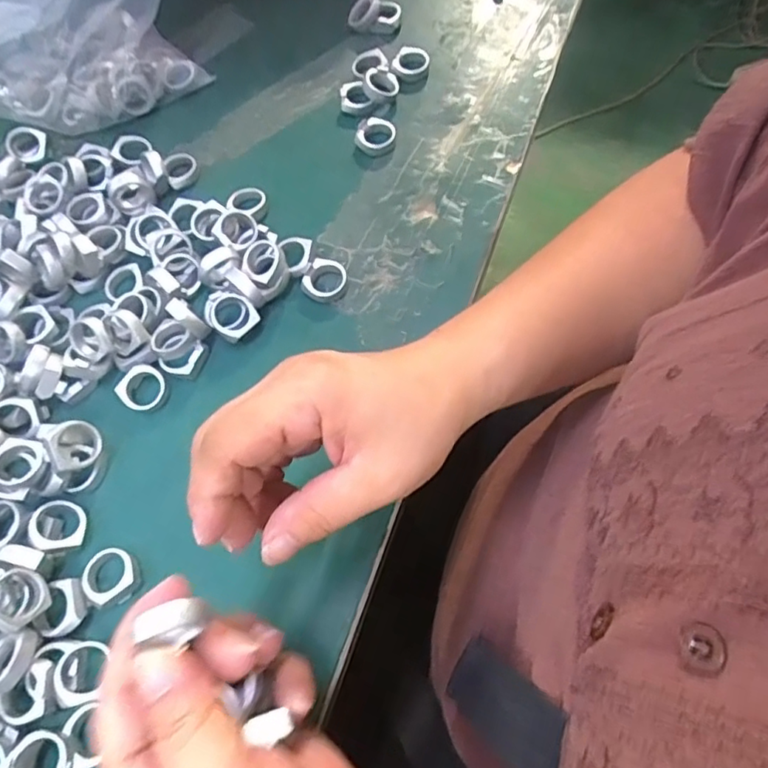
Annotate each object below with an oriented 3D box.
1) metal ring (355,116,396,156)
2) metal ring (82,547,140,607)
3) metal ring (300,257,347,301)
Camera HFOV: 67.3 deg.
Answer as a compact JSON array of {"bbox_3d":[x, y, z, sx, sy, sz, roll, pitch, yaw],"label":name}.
[{"bbox_3d":[-0.006,-0.170,0.394,0.027,0.010,0.028,-1,63,2],"label":"metal ring"},{"bbox_3d":[-0.135,0.095,0.285,0.025,0.008,0.027,-1,63,2],"label":"metal ring"},{"bbox_3d":[-0.036,-0.062,0.346,0.024,0.010,0.024,-1,63,2],"label":"metal ring"}]

